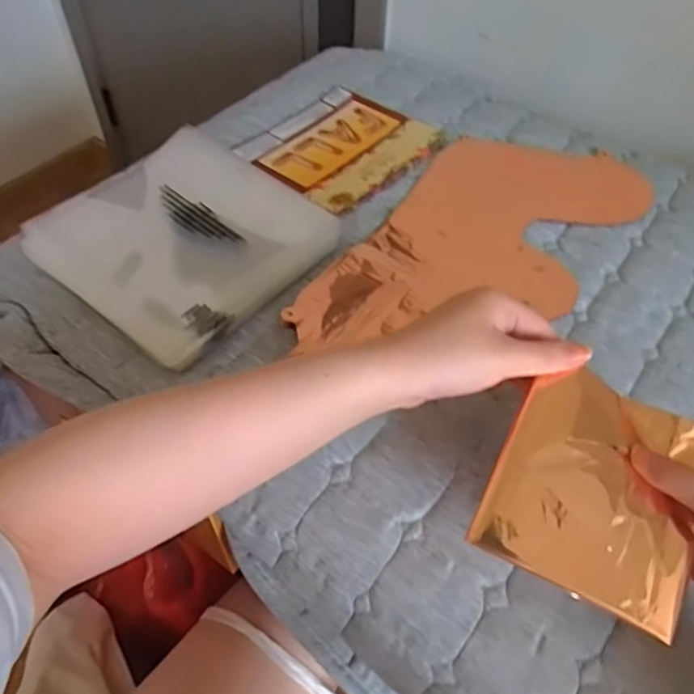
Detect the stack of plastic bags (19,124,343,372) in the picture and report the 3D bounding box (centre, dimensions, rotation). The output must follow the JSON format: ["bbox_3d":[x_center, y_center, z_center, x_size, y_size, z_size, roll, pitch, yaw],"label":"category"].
[{"bbox_3d":[-0.153,-0.107,0.574,0.223,0.033,0.223,32,59,23],"label":"stack of plastic bags"}]

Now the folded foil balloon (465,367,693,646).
[{"bbox_3d":[0.154,0.085,0.365,0.118,0.016,0.128,24,74,17],"label":"folded foil balloon"}]

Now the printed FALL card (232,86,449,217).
[{"bbox_3d":[-0.006,-0.233,0.688,0.169,0.011,0.197,35,60,25],"label":"printed FALL card"}]

